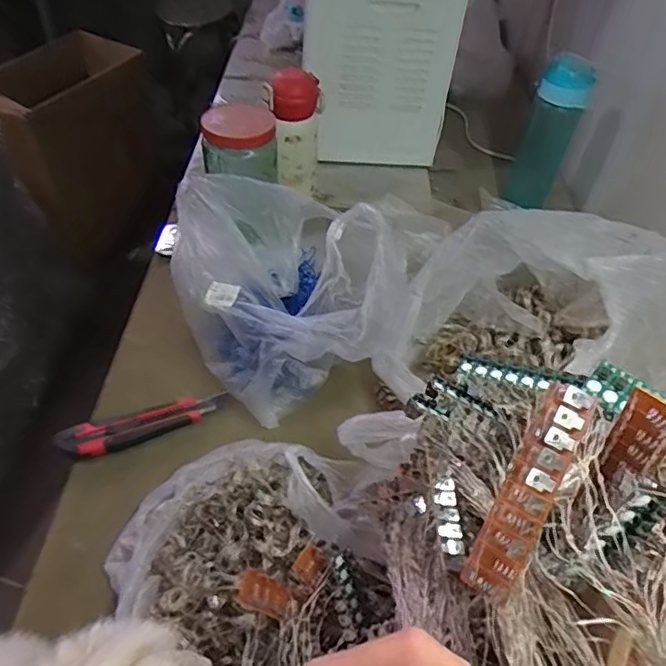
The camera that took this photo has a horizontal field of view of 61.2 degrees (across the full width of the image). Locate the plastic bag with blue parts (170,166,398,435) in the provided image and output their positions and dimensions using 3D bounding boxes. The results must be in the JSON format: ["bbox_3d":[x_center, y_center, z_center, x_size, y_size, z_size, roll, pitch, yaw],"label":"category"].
[{"bbox_3d":[-0.061,-0.064,0.637,0.196,0.178,0.288,-27,55,-27],"label":"plastic bag with blue parts"}]

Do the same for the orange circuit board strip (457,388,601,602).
[{"bbox_3d":[0.082,0.065,0.235,0.021,0.011,0.092,25,84,17],"label":"orange circuit board strip"}]

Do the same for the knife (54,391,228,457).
[{"bbox_3d":[-0.201,0.097,0.603,0.166,0.021,0.038,-18,51,-21],"label":"knife"}]

